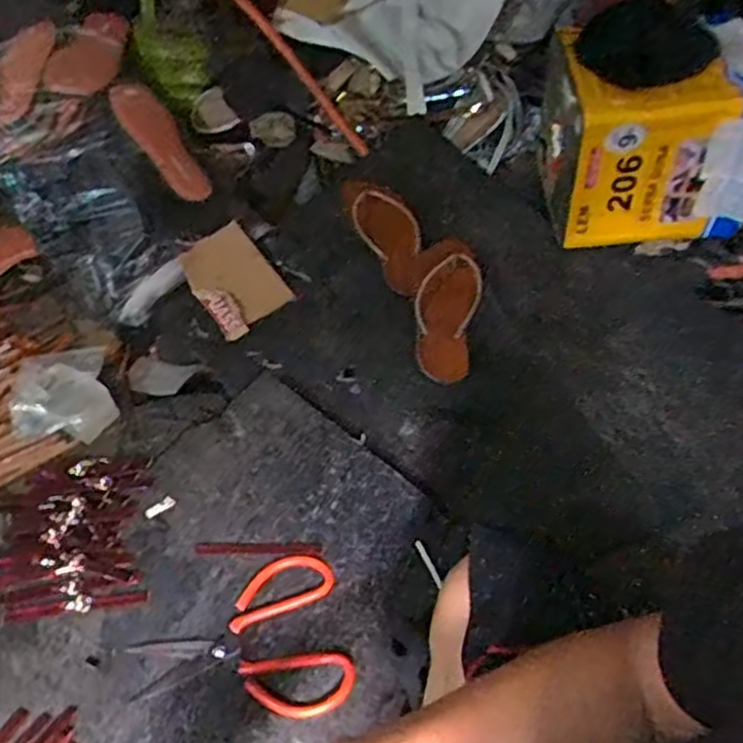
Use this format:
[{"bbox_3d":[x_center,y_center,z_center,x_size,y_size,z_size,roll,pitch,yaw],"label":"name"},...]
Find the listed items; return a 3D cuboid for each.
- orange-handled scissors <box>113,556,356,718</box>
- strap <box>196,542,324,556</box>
[{"bbox_3d":[-0.133,0.277,0.700,0.211,0.009,0.156,-11,53,-11],"label":"orange-handled scissors"},{"bbox_3d":[-0.124,0.193,0.766,0.135,0.004,0.012,2,52,-1],"label":"strap"}]

